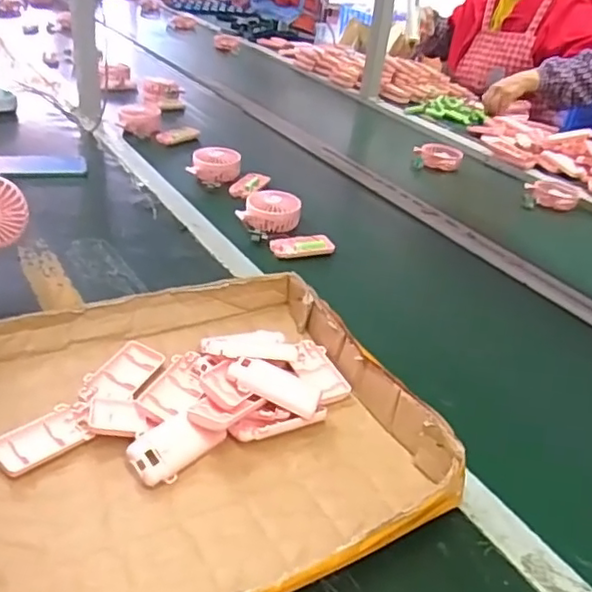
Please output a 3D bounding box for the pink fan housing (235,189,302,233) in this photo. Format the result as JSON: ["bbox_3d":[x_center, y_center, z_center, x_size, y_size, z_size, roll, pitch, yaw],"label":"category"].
[{"bbox_3d":[-0.042,-0.138,0.979,0.080,0.034,0.074,21,34,21],"label":"pink fan housing"}]

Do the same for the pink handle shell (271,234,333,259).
[{"bbox_3d":[0.009,-0.076,0.929,0.094,0.020,0.039,-4,34,-17],"label":"pink handle shell"}]

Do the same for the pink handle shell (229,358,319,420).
[{"bbox_3d":[-0.021,0.088,0.605,0.092,0.012,0.037,24,37,2],"label":"pink handle shell"}]

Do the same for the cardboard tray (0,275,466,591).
[{"bbox_3d":[-0.104,0.119,0.566,0.402,0.060,0.376,-11,36,-26],"label":"cardboard tray"}]

